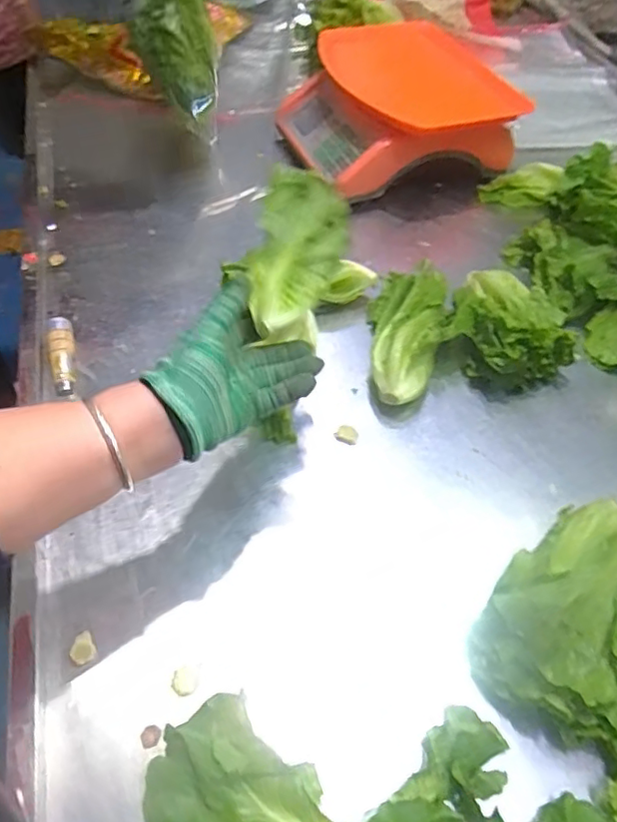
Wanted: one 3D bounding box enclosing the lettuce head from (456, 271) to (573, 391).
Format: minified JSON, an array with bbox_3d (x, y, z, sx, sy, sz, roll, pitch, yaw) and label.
[{"bbox_3d":[0.219,-0.101,0.660,0.120,0.077,0.150,-5,52,-7],"label":"lettuce head"}]

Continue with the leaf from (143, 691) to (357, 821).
[{"bbox_3d":[-0.037,0.247,0.397,0.137,0.023,0.100,3,52,-1],"label":"leaf"}]

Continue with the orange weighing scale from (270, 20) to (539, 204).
[{"bbox_3d":[0.135,-0.451,0.894,0.320,0.124,0.287,-12,54,-13],"label":"orange weighing scale"}]

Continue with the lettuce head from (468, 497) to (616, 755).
[{"bbox_3d":[0.214,0.154,0.460,0.124,0.074,0.188,30,56,19],"label":"lettuce head"}]

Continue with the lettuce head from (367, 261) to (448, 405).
[{"bbox_3d":[0.106,-0.085,0.652,0.083,0.054,0.192,11,52,5],"label":"lettuce head"}]

